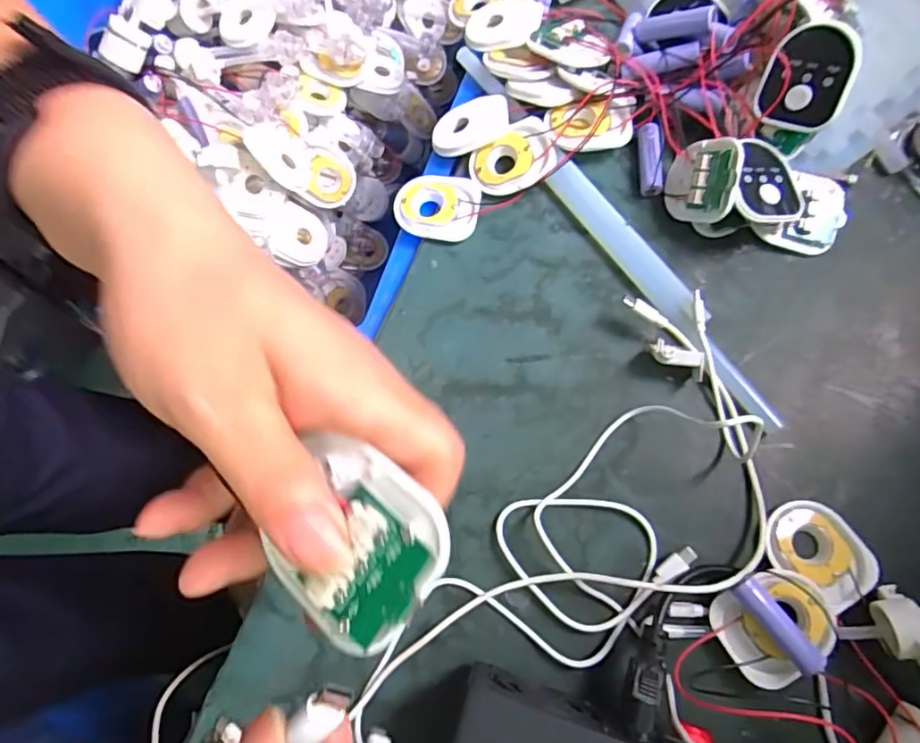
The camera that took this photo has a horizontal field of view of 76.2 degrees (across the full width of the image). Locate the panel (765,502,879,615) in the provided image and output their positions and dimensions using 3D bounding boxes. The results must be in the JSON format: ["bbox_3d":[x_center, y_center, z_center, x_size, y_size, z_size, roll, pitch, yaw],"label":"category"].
[{"bbox_3d":[0.200,0.099,0.324,0.059,0.008,0.045,35,78,11],"label":"panel"}]

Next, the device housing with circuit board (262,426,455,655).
[{"bbox_3d":[-0.028,0.048,0.160,0.047,0.019,0.049,37,99,25],"label":"device housing with circuit board"}]

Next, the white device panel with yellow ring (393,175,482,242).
[{"bbox_3d":[-0.015,-0.114,0.407,0.057,0.008,0.046,13,75,6],"label":"white device panel with yellow ring"}]

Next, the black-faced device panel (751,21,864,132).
[{"bbox_3d":[0.207,-0.175,0.351,0.049,0.056,0.009,26,34,23],"label":"black-faced device panel"}]

